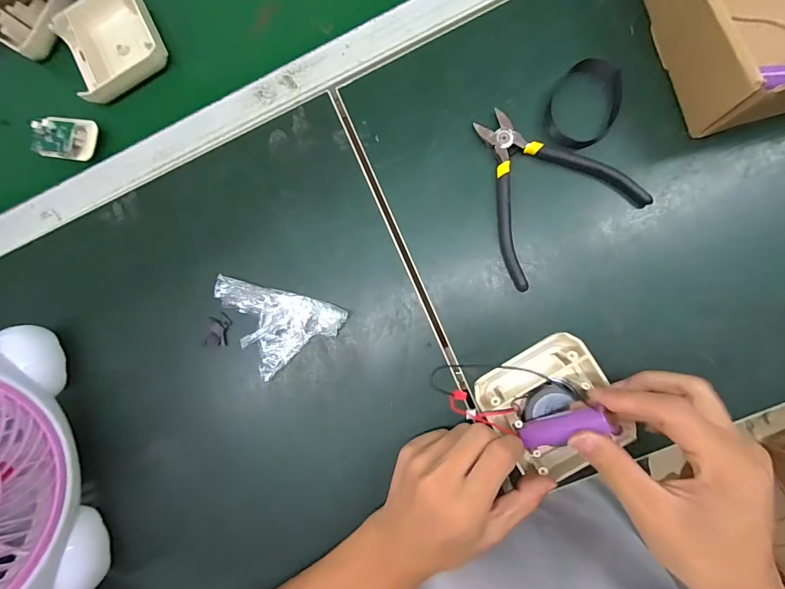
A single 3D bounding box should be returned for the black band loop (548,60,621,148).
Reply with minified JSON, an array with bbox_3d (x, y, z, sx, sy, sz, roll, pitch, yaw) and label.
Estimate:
[{"bbox_3d":[0.159,-0.158,0.322,0.056,0.011,0.073,28,92,7],"label":"black band loop"}]

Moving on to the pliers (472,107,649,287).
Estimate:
[{"bbox_3d":[0.119,-0.093,0.327,0.122,0.009,0.134,-37,85,5],"label":"pliers"}]

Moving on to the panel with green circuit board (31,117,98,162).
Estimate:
[{"bbox_3d":[-0.324,-0.154,0.382,0.054,0.017,0.039,9,90,7],"label":"panel with green circuit board"}]

